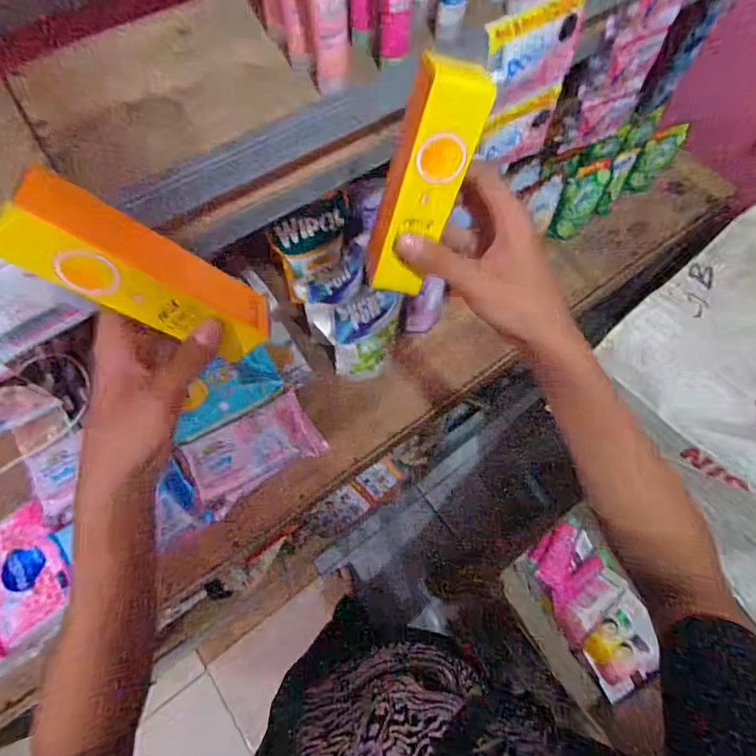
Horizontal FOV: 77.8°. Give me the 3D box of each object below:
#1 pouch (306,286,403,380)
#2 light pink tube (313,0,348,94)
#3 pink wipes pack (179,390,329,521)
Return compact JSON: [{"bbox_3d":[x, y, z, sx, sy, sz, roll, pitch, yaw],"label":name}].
[{"bbox_3d":[-0.031,-0.061,0.765,0.134,0.170,0.066,-12,68,-7],"label":"pouch"},{"bbox_3d":[-0.045,-0.345,0.450,0.034,0.116,0.040,-2,67,-3],"label":"light pink tube"},{"bbox_3d":[-0.181,0.107,0.698,0.183,0.050,0.104,-27,70,-12],"label":"pink wipes pack"}]

